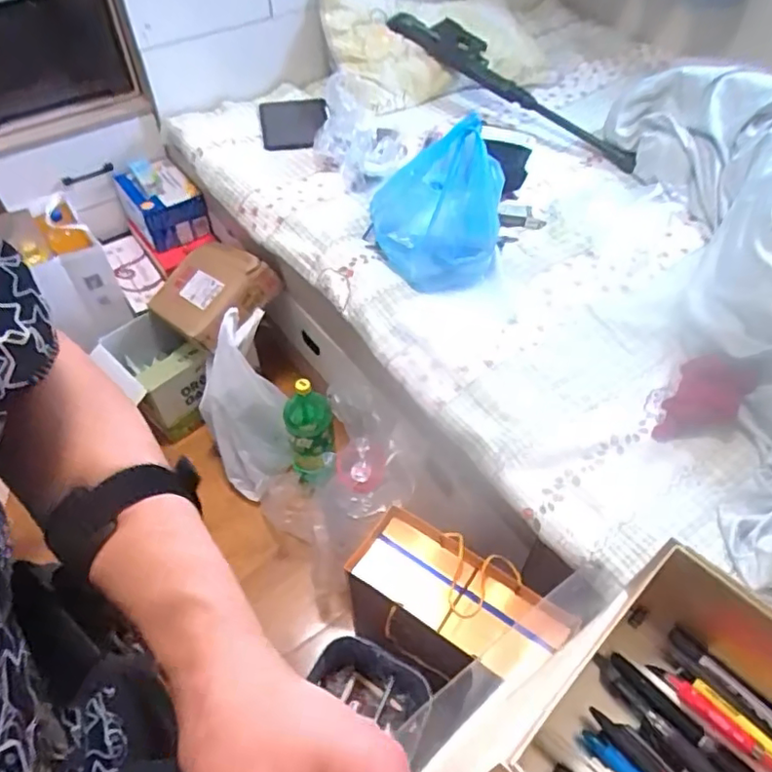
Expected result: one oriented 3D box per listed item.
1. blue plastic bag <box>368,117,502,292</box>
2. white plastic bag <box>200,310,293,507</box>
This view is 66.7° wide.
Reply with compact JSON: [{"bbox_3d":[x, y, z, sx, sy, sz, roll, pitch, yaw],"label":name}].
[{"bbox_3d":[0.099,-0.355,1.148,0.256,0.261,0.226,2,51,1],"label":"blue plastic bag"},{"bbox_3d":[-0.330,0.035,1.352,0.186,0.412,0.067,-10,15,-8],"label":"white plastic bag"}]

